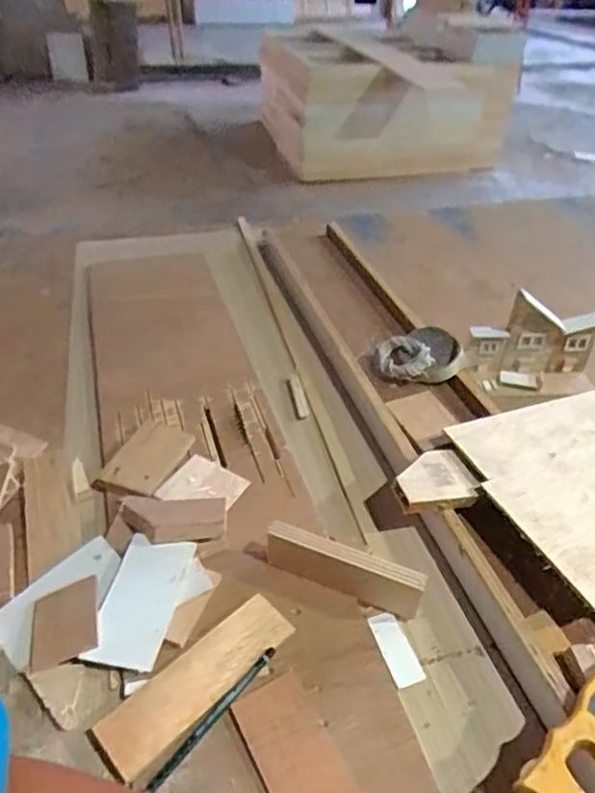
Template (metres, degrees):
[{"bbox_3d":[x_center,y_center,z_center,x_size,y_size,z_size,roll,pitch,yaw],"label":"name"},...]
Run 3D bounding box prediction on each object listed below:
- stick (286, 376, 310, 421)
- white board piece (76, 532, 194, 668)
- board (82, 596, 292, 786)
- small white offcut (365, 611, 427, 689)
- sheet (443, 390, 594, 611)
[{"bbox_3d":[0.001,0.002,0.797,0.021,0.006,0.080,-6,41,-10],"label":"stick"},{"bbox_3d":[-0.144,0.188,0.528,0.065,0.005,0.116,11,49,3],"label":"white board piece"},{"bbox_3d":[-0.082,0.237,0.480,0.174,0.006,0.052,-31,50,-34],"label":"board"},{"bbox_3d":[0.089,0.228,0.518,0.030,0.004,0.068,-12,42,-16],"label":"small white offcut"},{"bbox_3d":[0.342,0.088,0.636,0.279,0.010,0.244,-11,40,-22],"label":"sheet"}]

